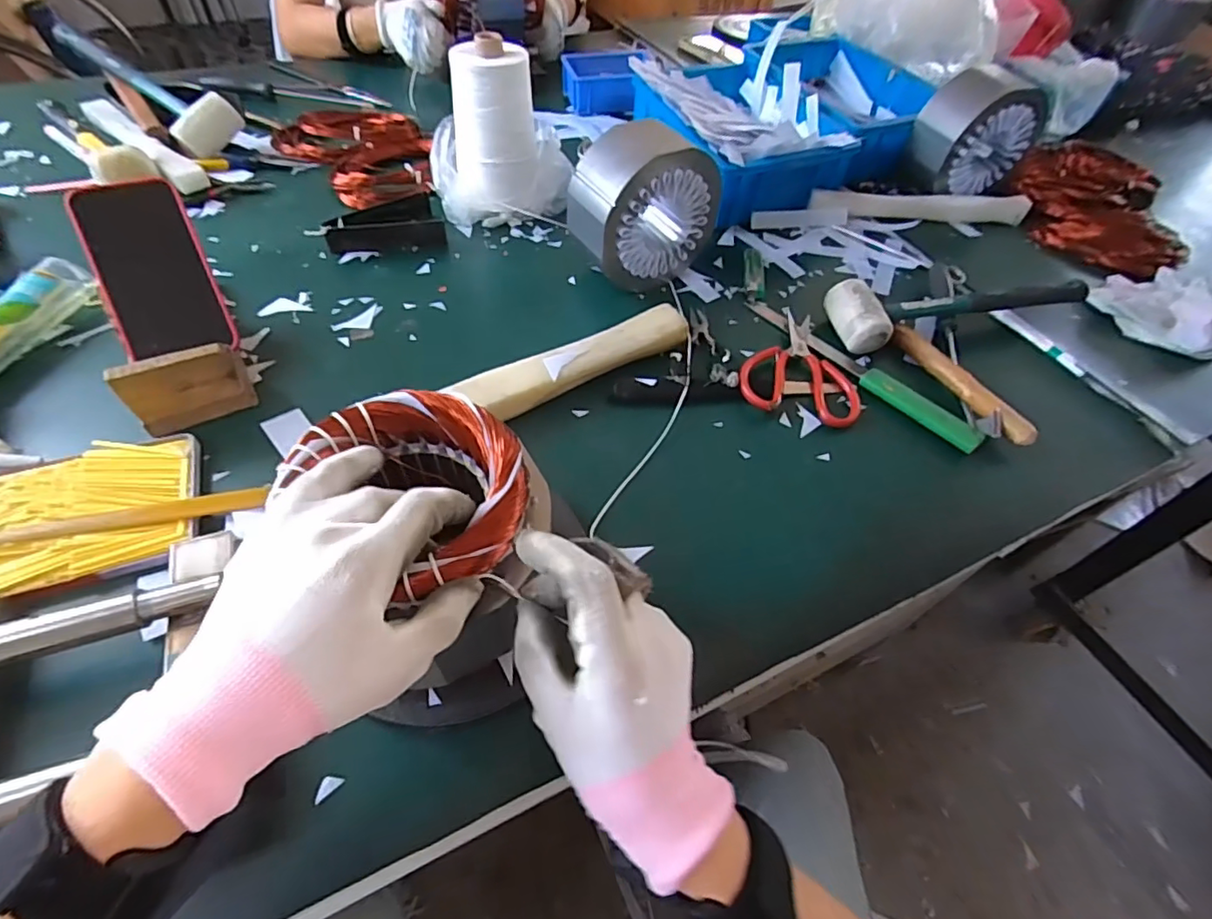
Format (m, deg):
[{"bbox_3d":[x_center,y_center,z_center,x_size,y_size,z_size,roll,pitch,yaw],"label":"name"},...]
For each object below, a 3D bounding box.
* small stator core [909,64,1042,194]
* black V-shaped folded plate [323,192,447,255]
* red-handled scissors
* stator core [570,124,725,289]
[{"bbox_3d":[0.467,-0.424,0.734,0.129,0.122,0.094,-9,54,-12],"label":"small stator core"},{"bbox_3d":[-0.258,-0.280,0.672,0.128,0.033,0.072,-11,54,-14],"label":"black V-shaped folded plate"},{"bbox_3d":[0.195,-0.096,0.571,0.113,0.010,0.140,14,53,6],"label":"red-handled scissors"},{"bbox_3d":[0.038,-0.266,0.603,0.147,0.152,0.074,-24,58,-22],"label":"stator core"}]

